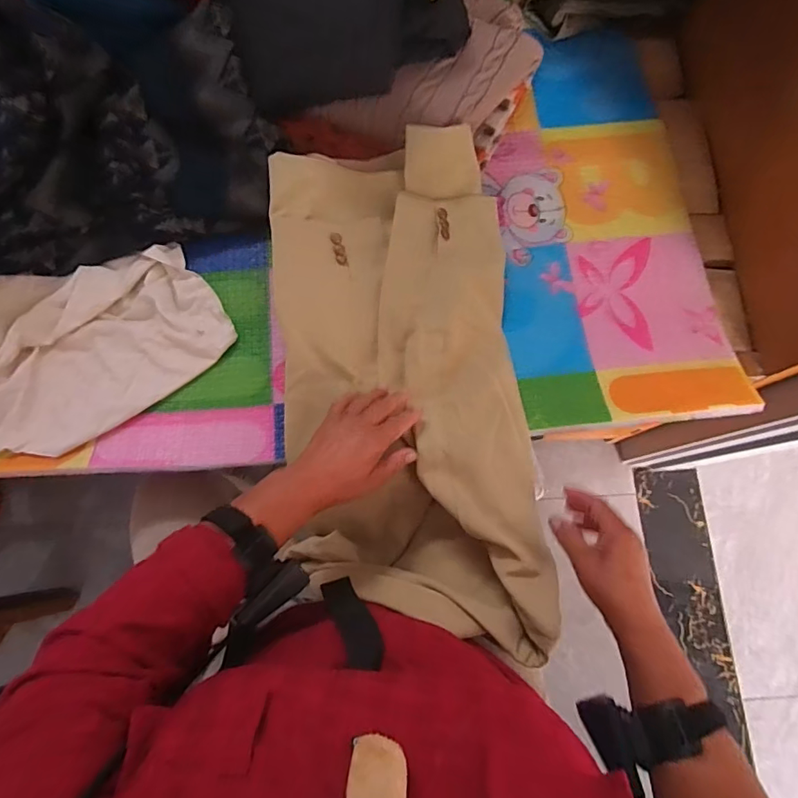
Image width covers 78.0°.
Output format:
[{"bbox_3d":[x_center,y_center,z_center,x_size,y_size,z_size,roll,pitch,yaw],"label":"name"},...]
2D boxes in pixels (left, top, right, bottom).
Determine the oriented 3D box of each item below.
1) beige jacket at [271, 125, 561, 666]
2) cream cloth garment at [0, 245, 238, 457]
[{"bbox_3d":[0.012,-0.023,0.585,0.289,0.111,0.599,-12,78,-4],"label":"beige jacket"},{"bbox_3d":[-0.466,-0.054,0.557,0.506,0.088,0.250,-9,76,-3],"label":"cream cloth garment"}]

